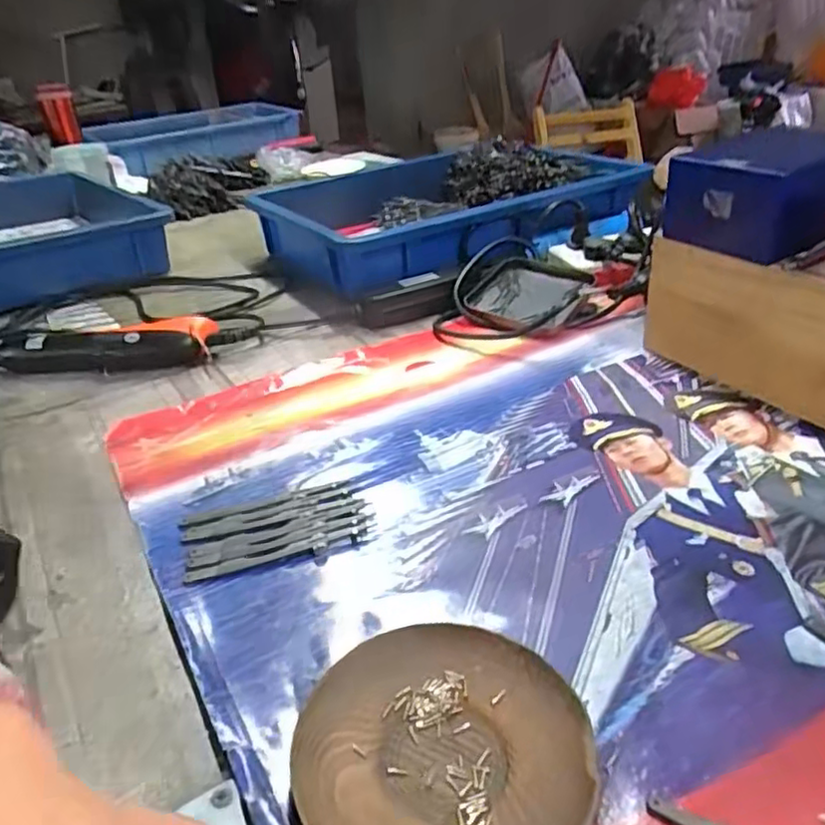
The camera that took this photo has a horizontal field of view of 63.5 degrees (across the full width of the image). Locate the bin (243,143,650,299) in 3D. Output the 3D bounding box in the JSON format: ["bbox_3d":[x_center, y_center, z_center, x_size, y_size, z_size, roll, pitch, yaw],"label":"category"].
[{"bbox_3d":[0.037,-0.243,0.816,0.376,0.103,0.316,-22,36,-26],"label":"bin"}]

